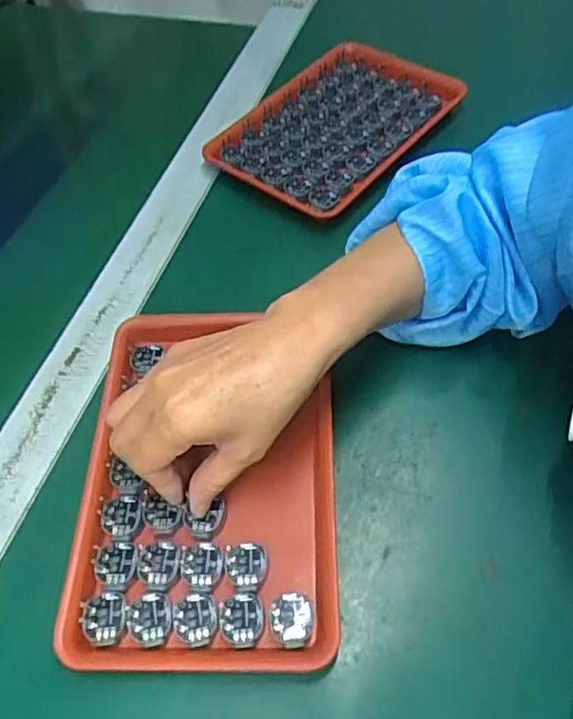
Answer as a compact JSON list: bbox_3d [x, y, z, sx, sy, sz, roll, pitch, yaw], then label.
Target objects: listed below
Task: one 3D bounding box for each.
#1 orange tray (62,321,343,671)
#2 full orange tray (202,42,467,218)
[{"bbox_3d":[-0.049,0.073,0.388,0.156,0.044,0.224,-2,56,3],"label":"orange tray"},{"bbox_3d":[0.050,-0.226,0.584,0.155,0.031,0.230,34,64,24],"label":"full orange tray"}]

